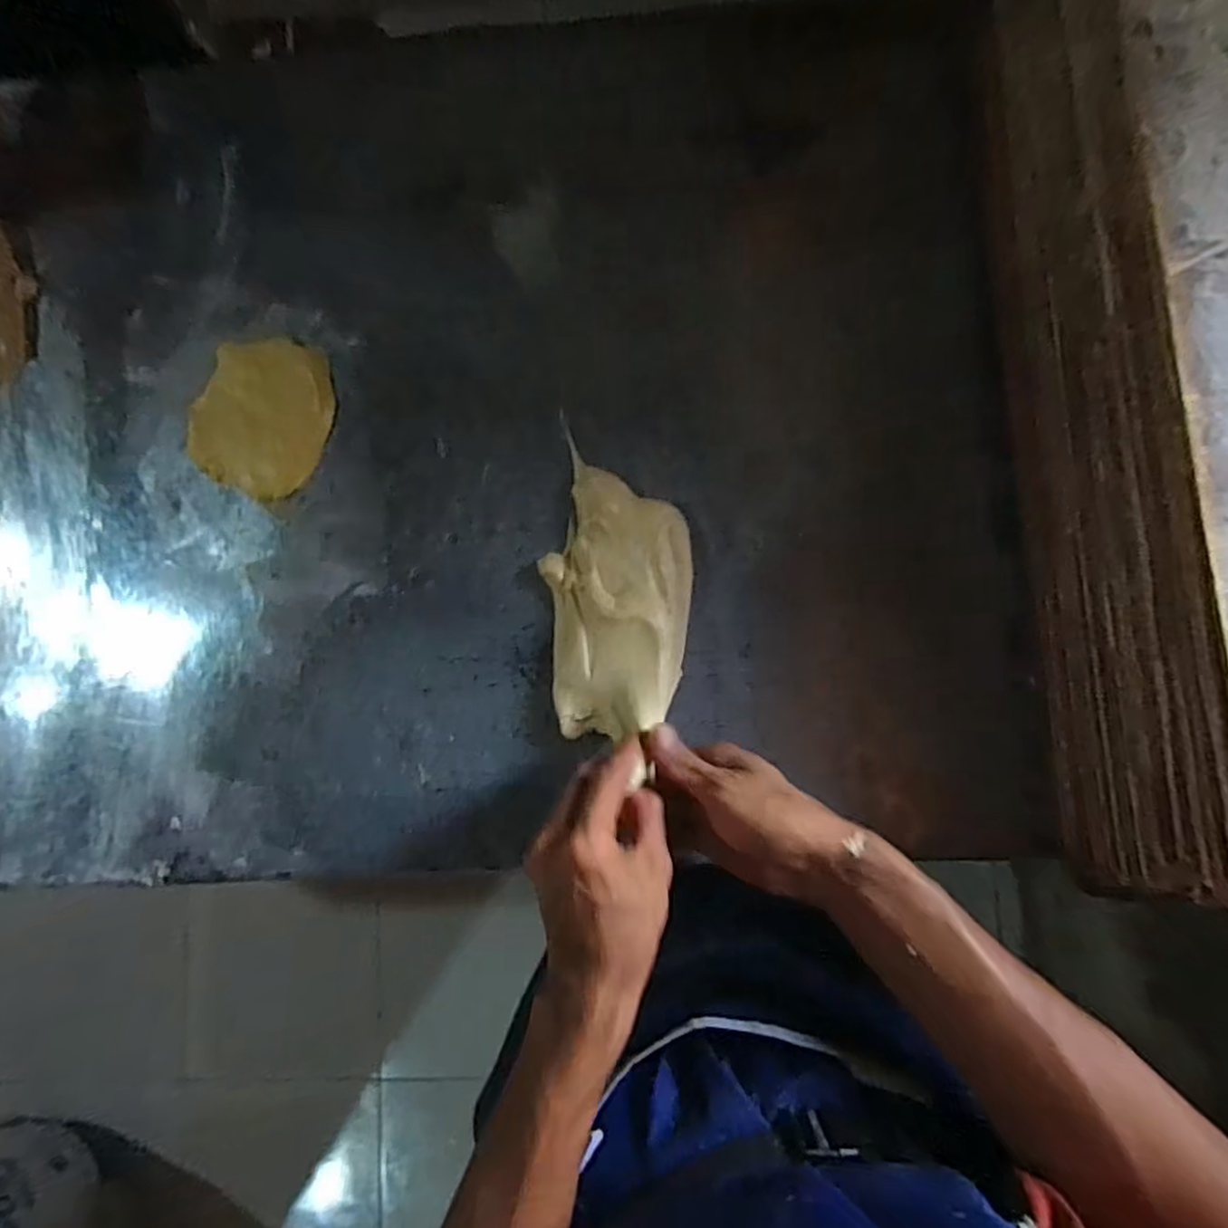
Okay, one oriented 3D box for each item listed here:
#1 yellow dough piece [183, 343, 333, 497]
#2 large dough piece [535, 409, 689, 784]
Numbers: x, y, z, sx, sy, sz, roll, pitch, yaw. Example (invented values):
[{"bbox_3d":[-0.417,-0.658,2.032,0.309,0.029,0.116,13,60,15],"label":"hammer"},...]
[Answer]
[{"bbox_3d":[-0.259,-0.147,0.505,0.106,0.010,0.114,-1,84,8],"label":"yellow dough piece"},{"bbox_3d":[0.000,-0.013,0.462,0.098,0.040,0.188,7,85,8],"label":"large dough piece"}]

